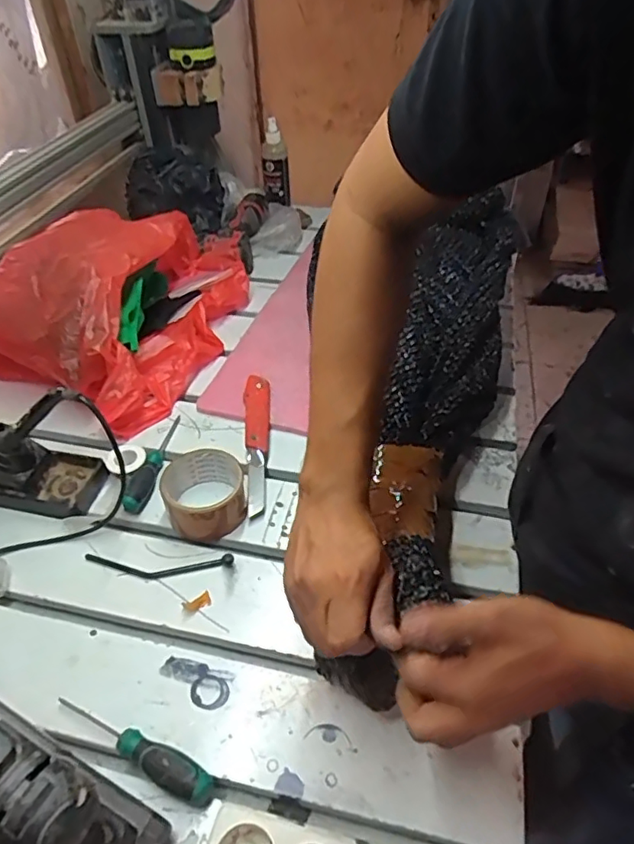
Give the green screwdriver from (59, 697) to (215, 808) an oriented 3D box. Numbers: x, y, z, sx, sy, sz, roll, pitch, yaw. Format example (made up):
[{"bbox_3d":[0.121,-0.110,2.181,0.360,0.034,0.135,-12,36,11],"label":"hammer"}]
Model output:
[{"bbox_3d":[-0.148,0.254,0.450,0.147,0.022,0.024,18,48,19],"label":"green screwdriver"}]

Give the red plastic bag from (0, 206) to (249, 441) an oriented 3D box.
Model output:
[{"bbox_3d":[-0.280,-0.202,0.822,0.331,0.161,0.376,21,49,22],"label":"red plastic bag"}]

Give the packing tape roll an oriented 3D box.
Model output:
[{"bbox_3d":[-0.119,0.076,0.612,0.083,0.049,0.077,-1,44,1],"label":"packing tape roll"}]

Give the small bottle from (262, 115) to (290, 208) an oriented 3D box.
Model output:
[{"bbox_3d":[-0.078,-0.488,1.090,0.050,0.146,0.042,-4,44,-2],"label":"small bottle"}]

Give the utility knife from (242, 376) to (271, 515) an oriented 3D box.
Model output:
[{"bbox_3d":[-0.071,0.020,0.688,0.031,0.024,0.212,-4,44,-2],"label":"utility knife"}]

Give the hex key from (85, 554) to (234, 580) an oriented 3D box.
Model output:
[{"bbox_3d":[-0.159,0.142,0.572,0.150,0.015,0.025,0,44,2],"label":"hex key"}]

